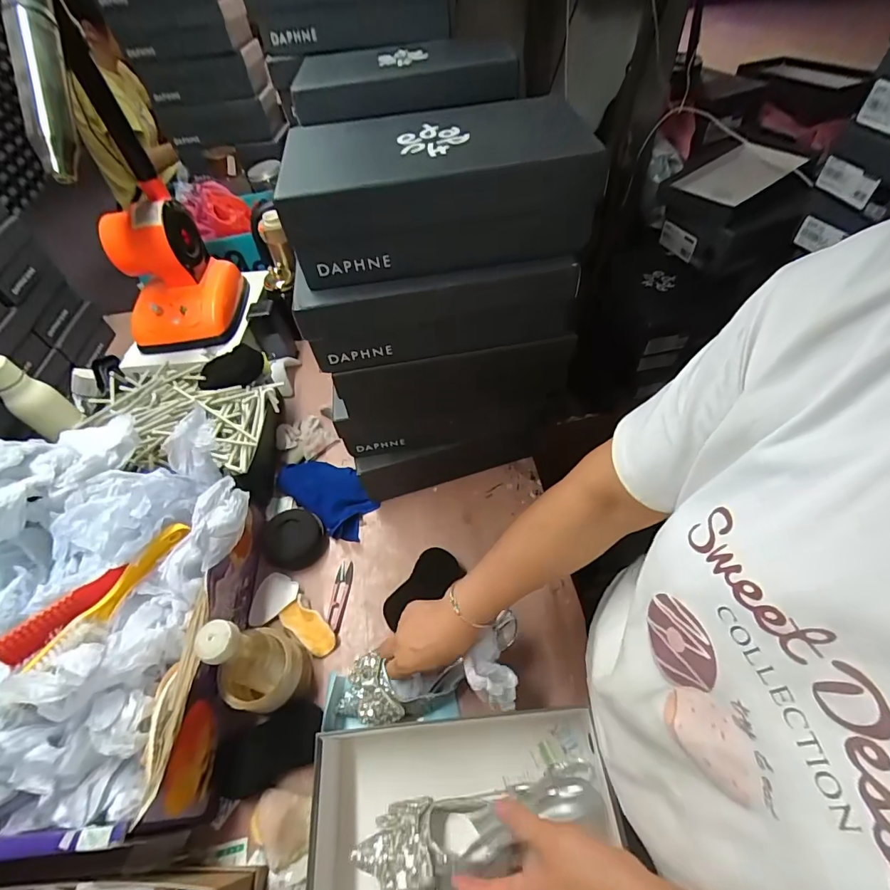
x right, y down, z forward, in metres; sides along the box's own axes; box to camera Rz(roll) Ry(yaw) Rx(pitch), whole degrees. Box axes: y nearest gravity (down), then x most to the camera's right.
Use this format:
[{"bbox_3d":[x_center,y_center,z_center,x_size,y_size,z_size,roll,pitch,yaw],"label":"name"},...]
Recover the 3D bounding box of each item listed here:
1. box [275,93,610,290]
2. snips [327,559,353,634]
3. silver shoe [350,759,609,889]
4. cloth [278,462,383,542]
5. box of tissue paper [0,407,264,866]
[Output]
[{"bbox_3d":[-0.005,-0.267,0.462,0.294,0.100,0.156,-8,53,0],"label":"box"},{"bbox_3d":[-0.153,0.221,0.646,0.024,0.007,0.098,2,54,7],"label":"snips"},{"bbox_3d":[0.038,0.379,0.443,0.243,0.073,0.063,-9,53,-9],"label":"silver shoe"},{"bbox_3d":[-0.194,0.078,0.737,0.180,0.037,0.100,34,63,26],"label":"cloth"},{"bbox_3d":[-0.404,0.182,0.524,0.322,0.208,0.450,-5,53,2],"label":"box of tissue paper"}]

